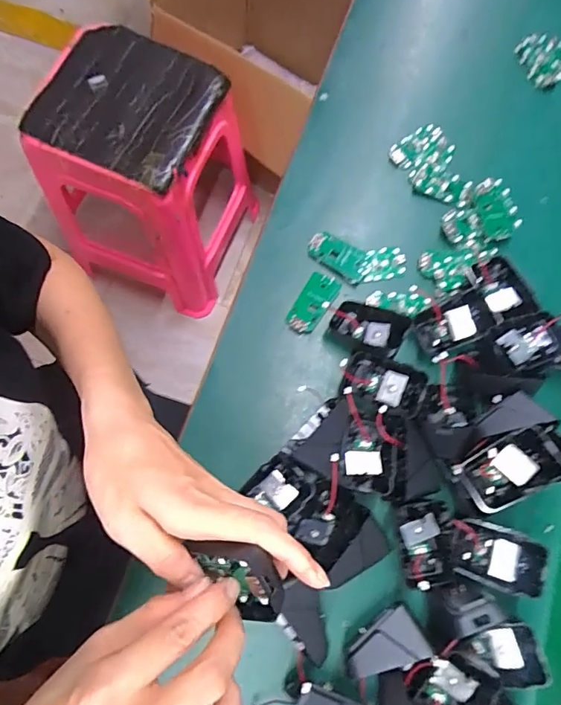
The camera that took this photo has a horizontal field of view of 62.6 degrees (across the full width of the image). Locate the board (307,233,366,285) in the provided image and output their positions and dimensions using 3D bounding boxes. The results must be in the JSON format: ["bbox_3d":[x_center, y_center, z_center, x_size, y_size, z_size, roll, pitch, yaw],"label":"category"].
[{"bbox_3d":[0.058,-0.097,0.458,0.060,0.005,0.032,35,75,9],"label":"board"}]

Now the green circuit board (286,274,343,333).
[{"bbox_3d":[0.031,-0.048,0.444,0.030,0.004,0.063,31,74,7],"label":"green circuit board"}]

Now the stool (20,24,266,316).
[{"bbox_3d":[-0.268,-0.358,1.027,0.309,0.487,0.329,22,73,5],"label":"stool"}]

